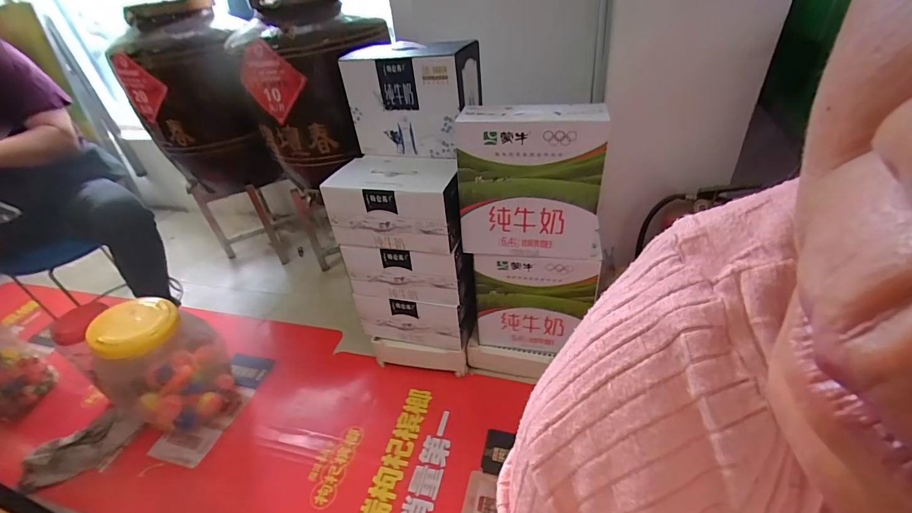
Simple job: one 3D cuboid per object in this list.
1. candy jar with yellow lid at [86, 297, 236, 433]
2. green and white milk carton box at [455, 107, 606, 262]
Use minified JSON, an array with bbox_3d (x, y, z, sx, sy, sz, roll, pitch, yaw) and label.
[{"bbox_3d":[-0.712,0.254,0.978,0.180,0.334,0.220,-20,39,-17],"label":"candy jar with yellow lid"},{"bbox_3d":[0.148,-0.143,0.788,0.278,0.277,0.099,1,38,11],"label":"green and white milk carton box"}]

